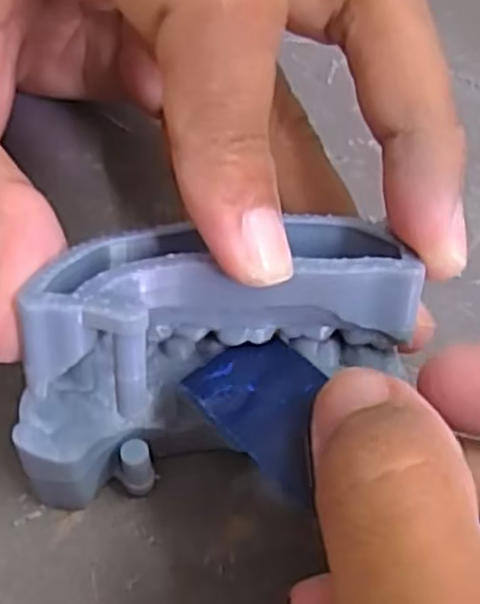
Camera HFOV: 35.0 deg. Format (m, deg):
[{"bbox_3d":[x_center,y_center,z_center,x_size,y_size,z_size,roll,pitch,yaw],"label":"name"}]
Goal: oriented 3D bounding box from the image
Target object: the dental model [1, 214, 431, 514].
[{"bbox_3d":[-0.005,0.009,0.132,0.066,0.049,0.020,-13,57,-13],"label":"dental model"}]

